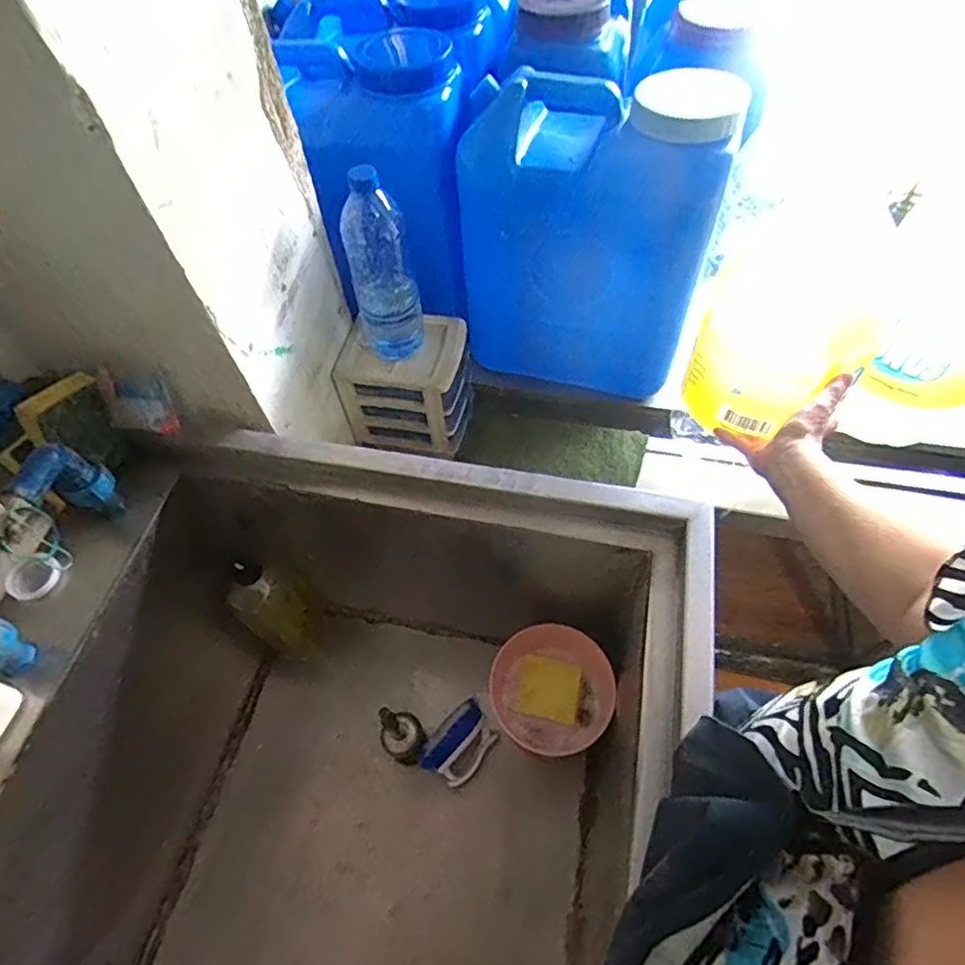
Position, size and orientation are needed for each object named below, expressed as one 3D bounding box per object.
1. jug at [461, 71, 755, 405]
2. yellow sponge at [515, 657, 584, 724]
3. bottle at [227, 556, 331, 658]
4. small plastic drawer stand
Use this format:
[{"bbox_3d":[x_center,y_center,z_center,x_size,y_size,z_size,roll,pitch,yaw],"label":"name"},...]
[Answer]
[{"bbox_3d":[0.142,-0.317,0.810,0.310,0.395,0.165,20,60,16],"label":"jug"},{"bbox_3d":[0.087,0.267,0.762,0.077,0.017,0.072,9,58,10],"label":"yellow sponge"},{"bbox_3d":[-0.285,0.177,0.846,0.084,0.225,0.105,27,62,20],"label":"bottle"},{"bbox_3d":[-0.106,-0.149,0.875,0.170,0.158,0.131,7,57,8],"label":"small plastic drawer stand"}]

